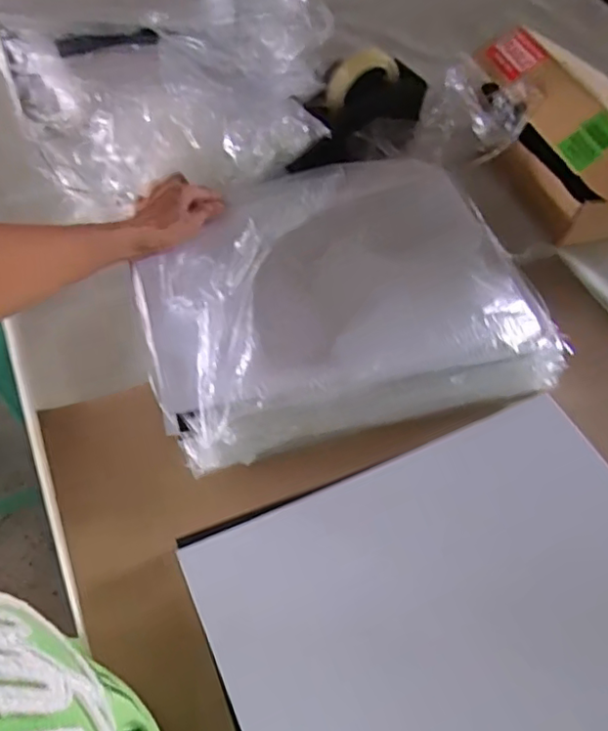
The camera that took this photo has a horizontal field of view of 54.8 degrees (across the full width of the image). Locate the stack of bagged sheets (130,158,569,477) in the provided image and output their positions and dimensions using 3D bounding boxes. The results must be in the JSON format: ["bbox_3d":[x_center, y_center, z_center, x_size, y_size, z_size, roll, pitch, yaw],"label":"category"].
[{"bbox_3d":[0.031,-0.079,0.611,0.389,0.057,0.304,-13,58,-14],"label":"stack of bagged sheets"}]

